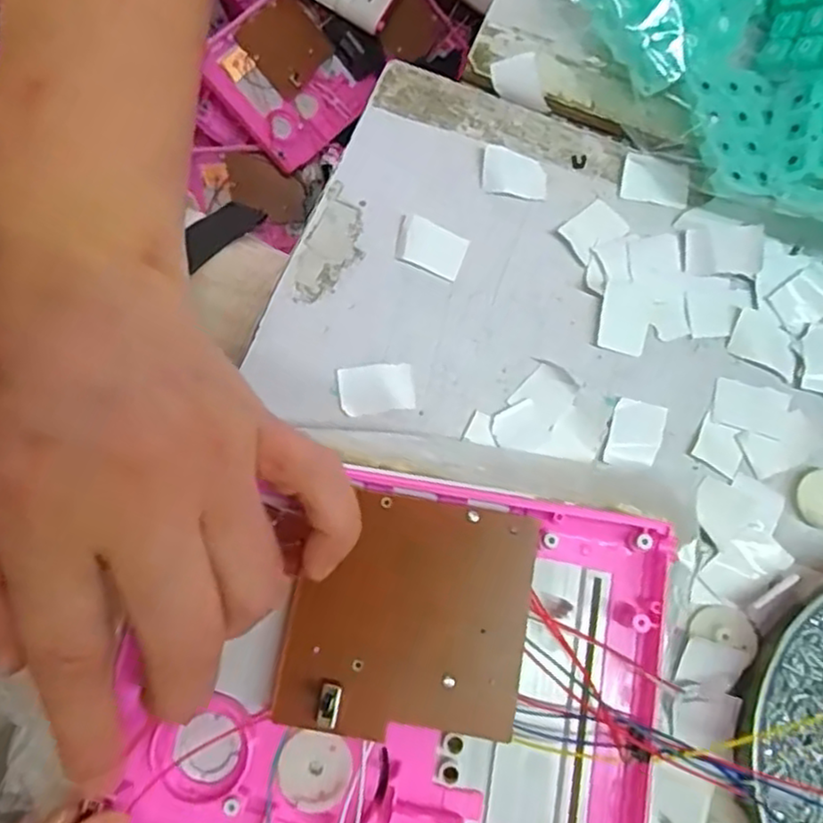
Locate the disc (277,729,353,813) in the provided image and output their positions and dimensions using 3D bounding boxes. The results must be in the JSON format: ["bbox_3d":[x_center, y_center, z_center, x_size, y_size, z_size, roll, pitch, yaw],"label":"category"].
[{"bbox_3d":[-0.030,0.111,0.218,0.022,0.004,0.022,0,75,-1],"label":"disc"}]

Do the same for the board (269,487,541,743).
[{"bbox_3d":[-0.001,0.064,0.220,0.071,0.005,0.072,9,74,4],"label":"board"}]

